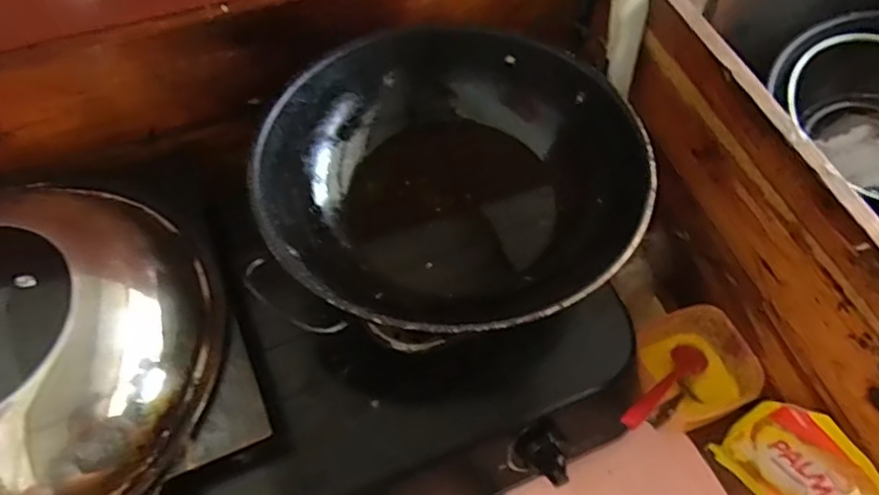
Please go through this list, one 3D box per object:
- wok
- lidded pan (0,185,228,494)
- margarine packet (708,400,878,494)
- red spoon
[{"bbox_3d":[0.008,-0.058,0.530,0.299,0.110,0.297,-4,60,-1],"label":"wok"},{"bbox_3d":[-0.314,0.081,0.448,0.282,0.125,0.304,24,63,14],"label":"lidded pan"},{"bbox_3d":[0.303,0.199,0.508,0.027,0.131,0.131,-22,62,-26],"label":"margarine packet"},{"bbox_3d":[0.205,0.123,0.551,0.031,0.019,0.182,44,30,23],"label":"red spoon"}]

